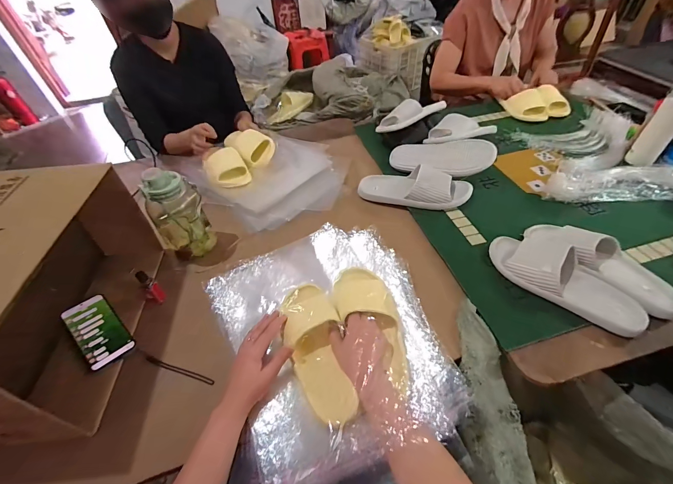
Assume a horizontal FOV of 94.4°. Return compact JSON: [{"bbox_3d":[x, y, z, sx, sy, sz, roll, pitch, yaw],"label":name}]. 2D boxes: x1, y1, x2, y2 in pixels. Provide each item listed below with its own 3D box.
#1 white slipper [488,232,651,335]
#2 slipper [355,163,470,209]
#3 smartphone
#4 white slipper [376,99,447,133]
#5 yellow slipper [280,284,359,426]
[{"bbox_3d":[0.438,0.067,0.603,0.127,0.065,0.278,-34,53,-23],"label":"white slipper"},{"bbox_3d":[0.199,-0.146,0.808,0.282,0.078,0.103,7,49,12],"label":"slipper"},{"bbox_3d":[-0.450,0.163,0.586,0.155,0.013,0.074,36,50,25],"label":"smartphone"},{"bbox_3d":[0.237,-0.406,0.982,0.231,0.061,0.089,-30,52,-20],"label":"white slipper"},{"bbox_3d":[-0.034,0.171,0.530,0.093,0.057,0.245,-16,54,-9],"label":"yellow slipper"}]

